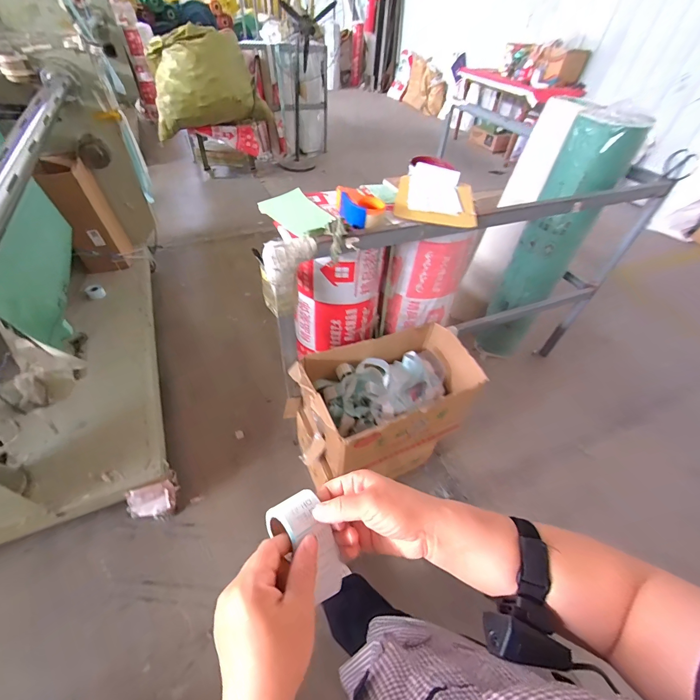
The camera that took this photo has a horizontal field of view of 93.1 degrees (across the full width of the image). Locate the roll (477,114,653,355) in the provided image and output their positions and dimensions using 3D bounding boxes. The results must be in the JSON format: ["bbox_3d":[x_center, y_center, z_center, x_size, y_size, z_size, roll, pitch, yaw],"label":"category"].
[{"bbox_3d":[0.887,-0.394,1.552,0.254,1.171,0.209,21,50,14],"label":"roll"}]

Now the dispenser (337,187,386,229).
[{"bbox_3d":[0.028,-0.391,0.905,0.093,0.062,0.143,-19,52,-20],"label":"dispenser"}]

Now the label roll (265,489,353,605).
[{"bbox_3d":[-0.038,0.193,0.331,0.050,0.036,0.096,-30,87,-28],"label":"label roll"}]

